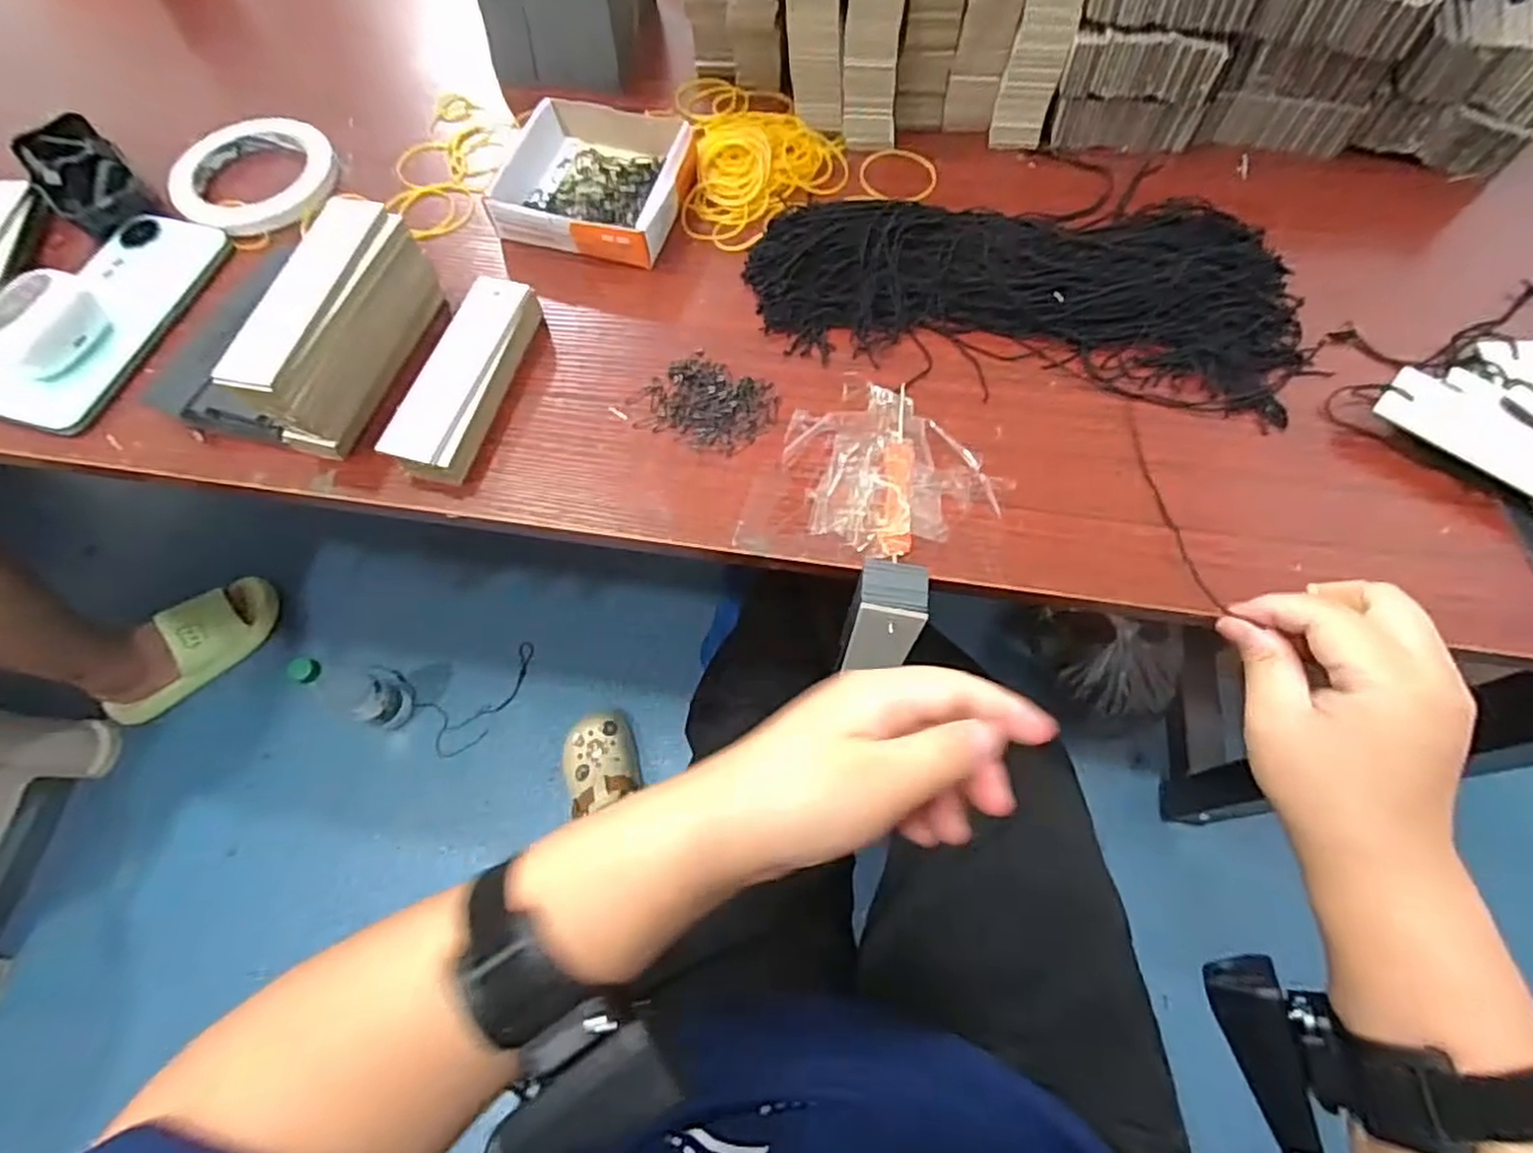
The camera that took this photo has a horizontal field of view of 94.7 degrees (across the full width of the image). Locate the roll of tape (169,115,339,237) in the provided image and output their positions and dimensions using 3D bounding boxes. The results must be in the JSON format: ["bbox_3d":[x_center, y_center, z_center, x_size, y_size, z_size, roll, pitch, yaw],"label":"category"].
[{"bbox_3d":[-0.346,-0.275,0.479,0.098,0.020,0.100,-1,67,2],"label":"roll of tape"}]

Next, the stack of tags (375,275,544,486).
[{"bbox_3d":[-0.164,-0.110,0.392,0.035,0.028,0.123,13,68,8],"label":"stack of tags"}]

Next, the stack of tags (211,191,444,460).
[{"bbox_3d":[-0.229,-0.133,0.380,0.040,0.074,0.128,16,69,9],"label":"stack of tags"}]

